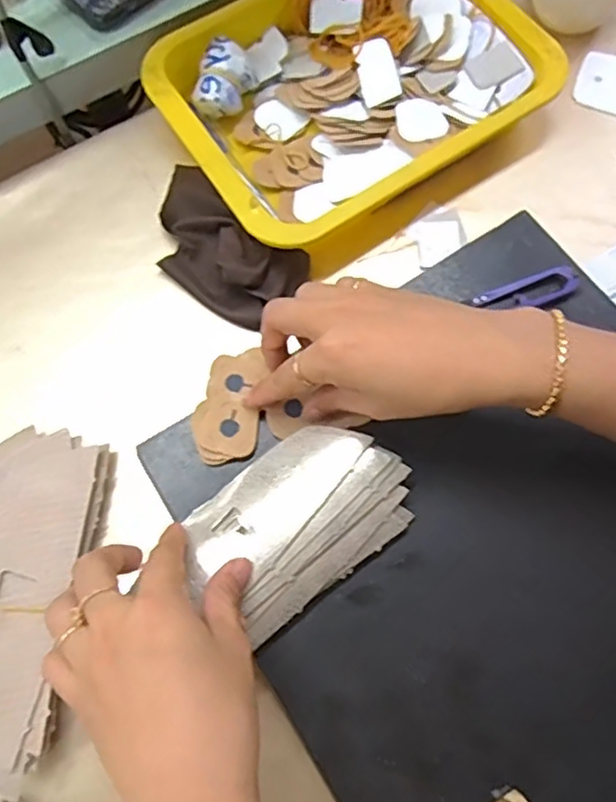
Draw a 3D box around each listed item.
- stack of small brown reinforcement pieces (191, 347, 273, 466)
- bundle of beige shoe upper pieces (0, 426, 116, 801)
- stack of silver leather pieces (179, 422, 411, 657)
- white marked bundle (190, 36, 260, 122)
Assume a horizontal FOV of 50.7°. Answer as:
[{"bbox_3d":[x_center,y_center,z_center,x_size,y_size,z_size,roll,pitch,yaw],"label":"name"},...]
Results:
[{"bbox_3d":[-0.047,0.003,0.396,0.038,0.005,0.072,10,72,4],"label":"stack of small brown reinforcement pieces"},{"bbox_3d":[-0.170,0.112,0.382,0.076,0.038,0.187,8,72,3],"label":"bundle of beige shoe upper pieces"},{"bbox_3d":[-0.004,0.065,0.361,0.121,0.017,0.078,-36,75,-11],"label":"stack of silver leather pieces"},{"bbox_3d":[-0.059,-0.231,0.472,0.039,0.029,0.050,10,72,4],"label":"white marked bundle"}]

